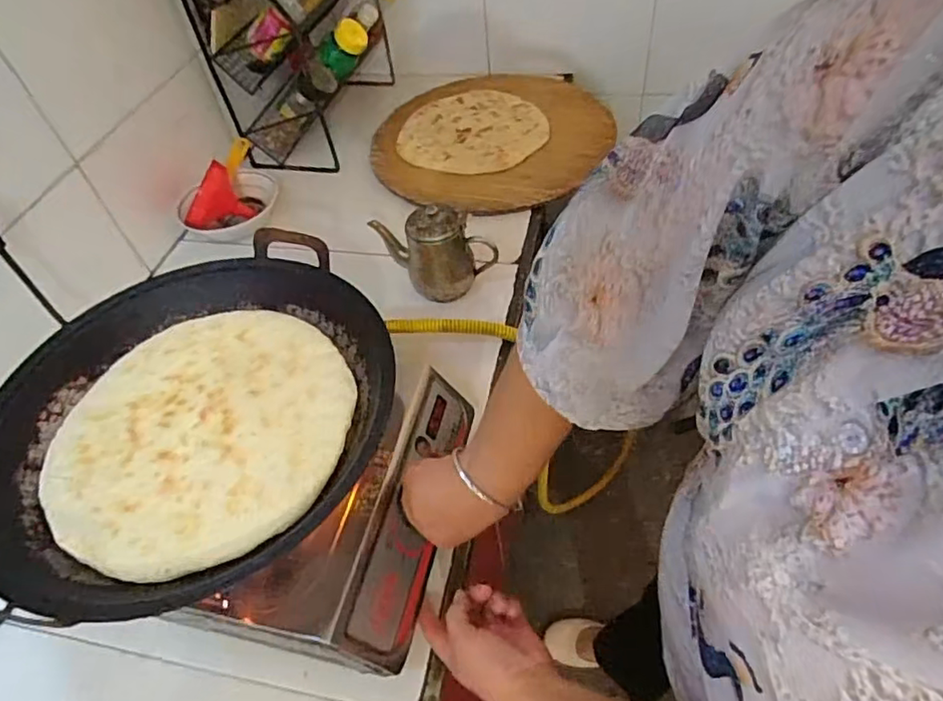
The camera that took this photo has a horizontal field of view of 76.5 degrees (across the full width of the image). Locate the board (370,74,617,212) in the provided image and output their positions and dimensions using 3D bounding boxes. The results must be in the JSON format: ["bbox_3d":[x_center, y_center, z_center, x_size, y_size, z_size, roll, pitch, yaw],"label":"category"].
[{"bbox_3d":[0.035,-0.392,1.089,0.417,0.036,0.393,-3,50,4],"label":"board"}]

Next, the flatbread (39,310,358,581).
[{"bbox_3d":[-0.248,0.069,0.561,0.260,0.011,0.272,-1,50,5],"label":"flatbread"}]

